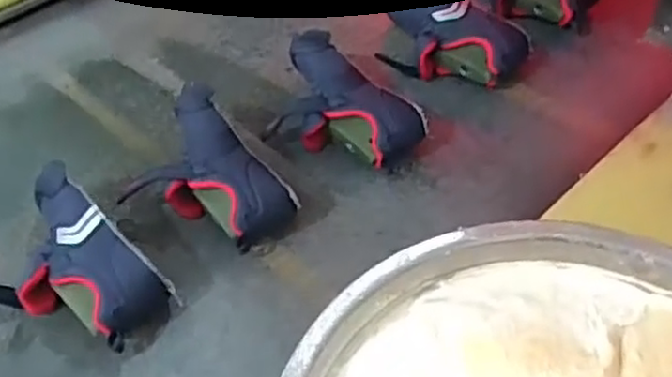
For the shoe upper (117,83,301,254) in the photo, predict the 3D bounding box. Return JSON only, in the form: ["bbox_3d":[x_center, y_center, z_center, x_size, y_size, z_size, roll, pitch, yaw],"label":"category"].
[{"bbox_3d":[-0.129,-0.015,0.697,0.196,0.072,0.127,32,57,30],"label":"shoe upper"}]

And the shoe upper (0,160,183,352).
[{"bbox_3d":[-0.247,0.073,0.628,0.198,0.071,0.123,32,57,30],"label":"shoe upper"}]

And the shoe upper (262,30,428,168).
[{"bbox_3d":[-0.008,-0.095,0.772,0.115,0.073,0.211,-32,52,-22],"label":"shoe upper"}]

